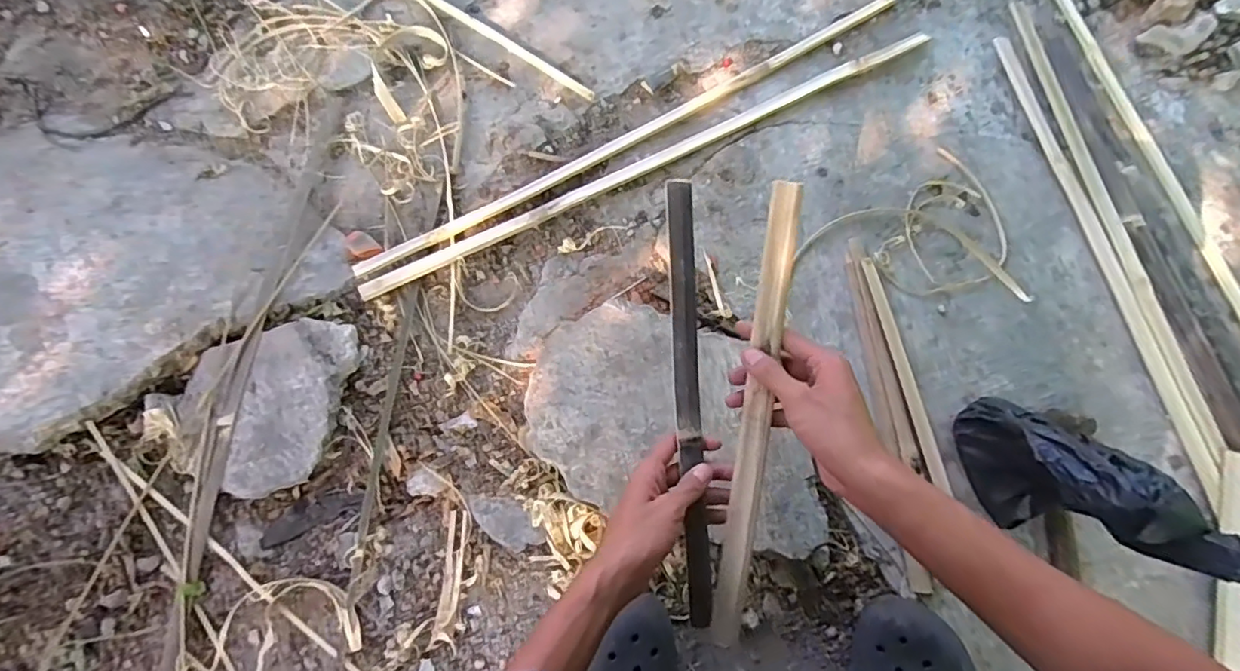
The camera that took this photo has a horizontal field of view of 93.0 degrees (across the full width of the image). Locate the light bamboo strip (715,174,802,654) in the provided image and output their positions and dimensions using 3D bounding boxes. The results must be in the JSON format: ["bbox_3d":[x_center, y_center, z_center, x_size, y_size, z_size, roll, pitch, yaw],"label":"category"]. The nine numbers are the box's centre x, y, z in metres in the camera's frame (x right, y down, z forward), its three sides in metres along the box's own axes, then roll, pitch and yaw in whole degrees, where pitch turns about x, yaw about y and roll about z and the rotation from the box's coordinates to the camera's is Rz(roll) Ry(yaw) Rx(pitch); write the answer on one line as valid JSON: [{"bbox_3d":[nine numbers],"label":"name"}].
[{"bbox_3d":[0.120,0.075,0.520,0.025,0.011,0.408,7,96,4],"label":"light bamboo strip"}]

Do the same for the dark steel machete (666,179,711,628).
[{"bbox_3d":[0.063,0.061,0.550,0.026,0.017,0.408,-3,90,0],"label":"dark steel machete"}]

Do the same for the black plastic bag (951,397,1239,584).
[{"bbox_3d":[0.436,0.142,0.563,0.076,0.240,0.127,-25,99,-7],"label":"black plastic bag"}]

